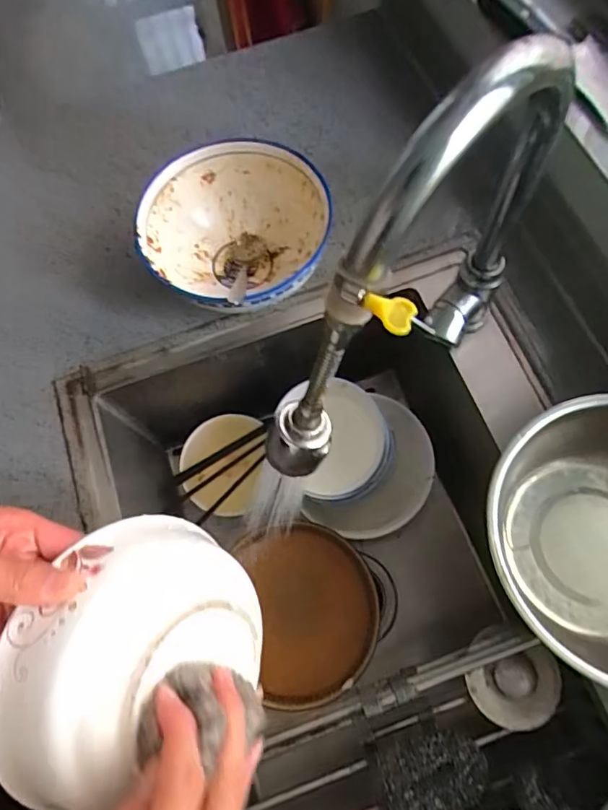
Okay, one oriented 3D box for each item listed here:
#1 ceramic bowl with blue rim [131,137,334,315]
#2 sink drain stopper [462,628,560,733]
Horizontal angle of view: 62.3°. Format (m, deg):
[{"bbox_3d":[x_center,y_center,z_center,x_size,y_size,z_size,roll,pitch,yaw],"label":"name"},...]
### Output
[{"bbox_3d":[-0.066,-0.161,0.515,0.172,0.103,0.178,-1,70,3],"label":"ceramic bowl with blue rim"},{"bbox_3d":[0.188,0.250,0.456,0.080,0.015,0.076,-1,69,2],"label":"sink drain stopper"}]

